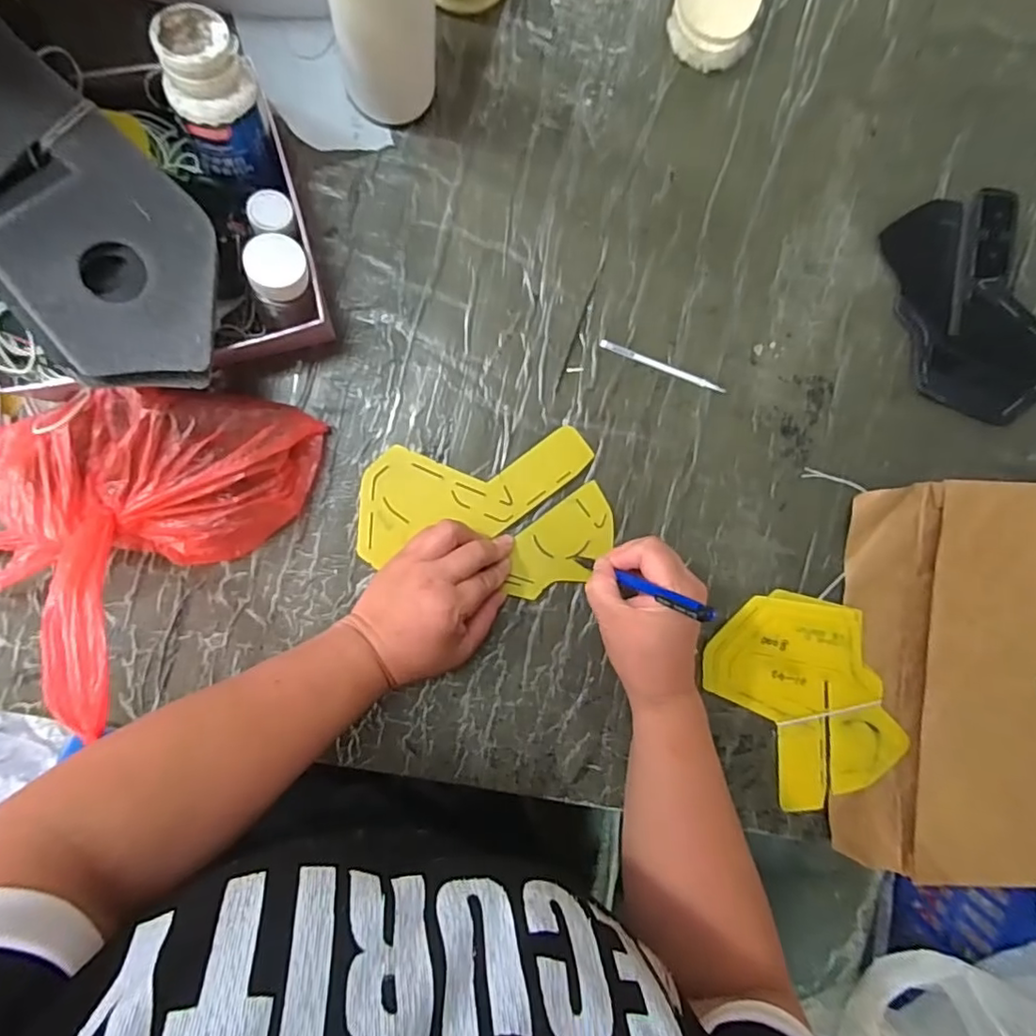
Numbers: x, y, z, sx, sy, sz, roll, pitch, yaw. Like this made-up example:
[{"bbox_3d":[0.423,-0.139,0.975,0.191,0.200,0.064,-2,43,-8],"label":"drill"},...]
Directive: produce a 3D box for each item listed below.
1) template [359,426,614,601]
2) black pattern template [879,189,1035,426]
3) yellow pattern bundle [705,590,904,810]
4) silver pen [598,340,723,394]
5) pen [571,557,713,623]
[{"bbox_3d":[-0.024,0.002,0.468,0.192,0.005,0.120,-8,94,-8],"label":"template"},{"bbox_3d":[0.386,-0.173,0.506,0.121,0.011,0.189,-24,98,-5],"label":"black pattern template"},{"bbox_3d":[0.245,0.155,0.513,0.139,0.013,0.186,-22,98,-5],"label":"yellow pattern bundle"},{"bbox_3d":[0.117,-0.123,0.484,0.108,0.006,0.007,19,93,-9],"label":"silver pen"},{"bbox_3d":[0.082,0.046,0.420,0.017,0.139,0.009,13,94,-29],"label":"pen"}]

